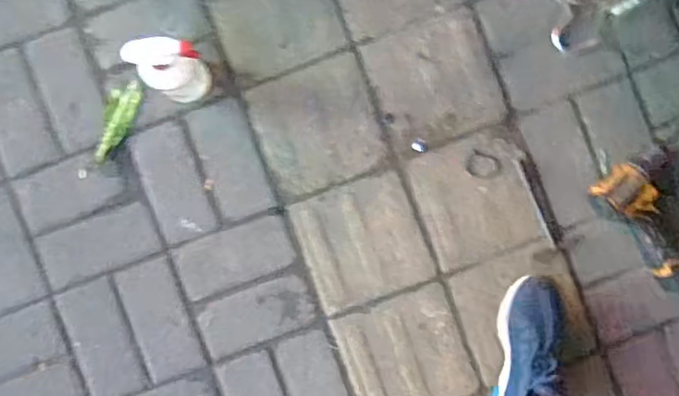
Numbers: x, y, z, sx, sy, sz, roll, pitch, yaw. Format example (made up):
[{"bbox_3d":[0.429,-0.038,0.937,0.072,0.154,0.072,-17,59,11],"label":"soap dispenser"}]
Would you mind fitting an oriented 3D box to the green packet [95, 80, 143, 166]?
[{"bbox_3d":[-0.359,-0.122,0.926,0.047,0.012,0.134,26,90,0],"label":"green packet"}]

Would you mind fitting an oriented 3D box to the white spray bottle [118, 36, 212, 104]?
[{"bbox_3d":[-0.240,-0.182,0.831,0.092,0.193,0.075,21,90,0],"label":"white spray bottle"}]

